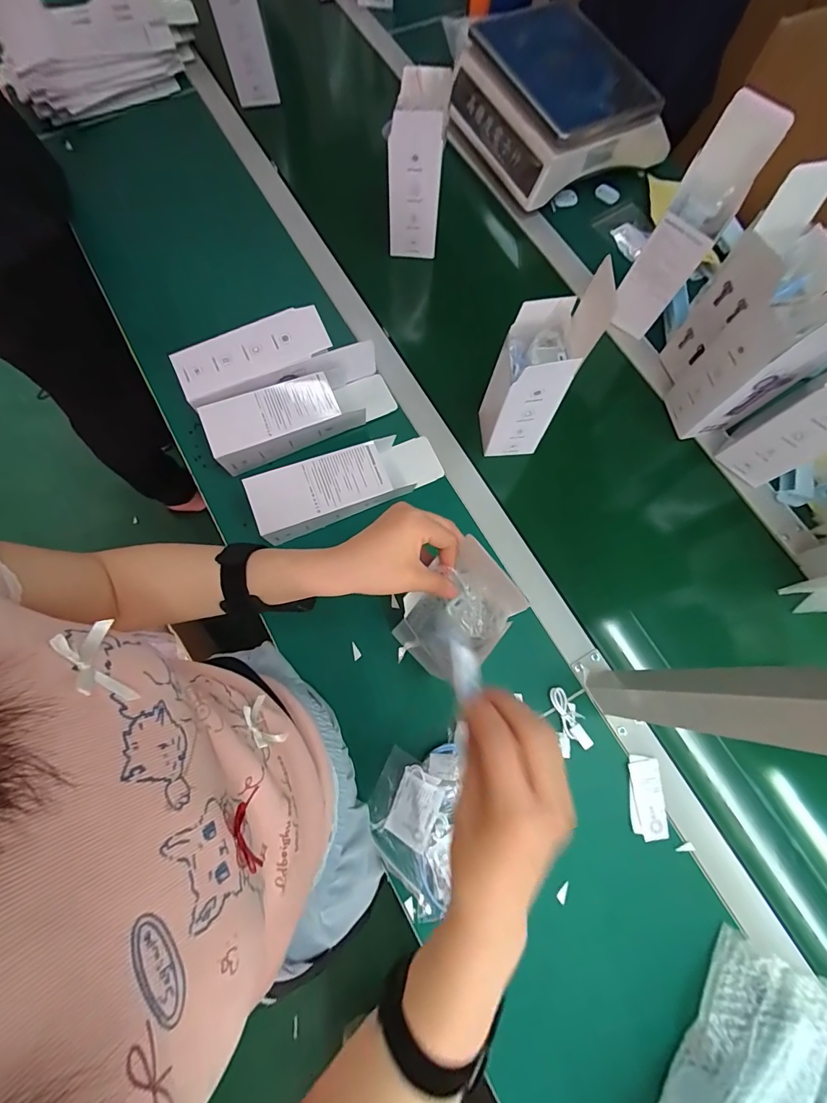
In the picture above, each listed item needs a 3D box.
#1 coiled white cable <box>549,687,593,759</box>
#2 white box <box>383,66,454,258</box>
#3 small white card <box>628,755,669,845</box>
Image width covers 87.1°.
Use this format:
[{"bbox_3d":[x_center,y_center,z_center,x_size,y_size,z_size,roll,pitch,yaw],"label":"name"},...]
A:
[{"bbox_3d":[0.185,0.199,0.510,0.035,0.011,0.074,-6,75,-2],"label":"coiled white cable"},{"bbox_3d":[0.004,-0.530,0.613,0.074,0.190,0.076,4,74,1],"label":"white box"},{"bbox_3d":[0.264,0.279,0.492,0.037,0.006,0.085,-2,74,-1],"label":"small white card"}]

